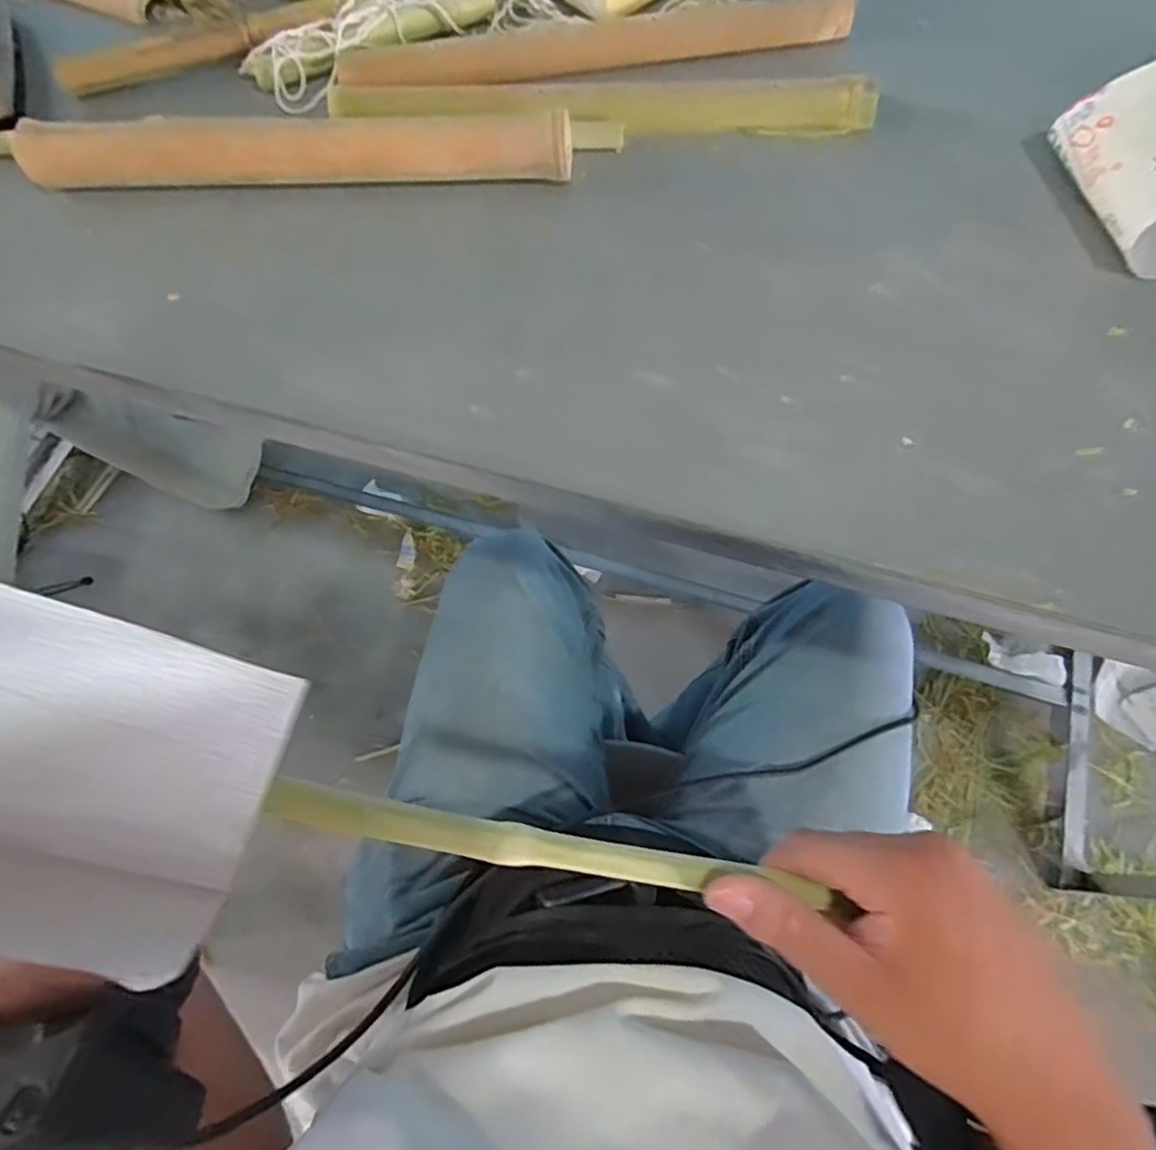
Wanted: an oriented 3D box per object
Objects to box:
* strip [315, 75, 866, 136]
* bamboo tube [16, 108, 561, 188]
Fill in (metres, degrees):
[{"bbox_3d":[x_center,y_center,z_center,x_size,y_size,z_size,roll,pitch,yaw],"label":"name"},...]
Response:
[{"bbox_3d":[0.015,-0.300,0.418,0.331,0.010,0.052,3,68,4],"label":"strip"},{"bbox_3d":[-0.172,-0.258,0.401,0.332,0.031,0.031,0,68,3],"label":"bamboo tube"}]

